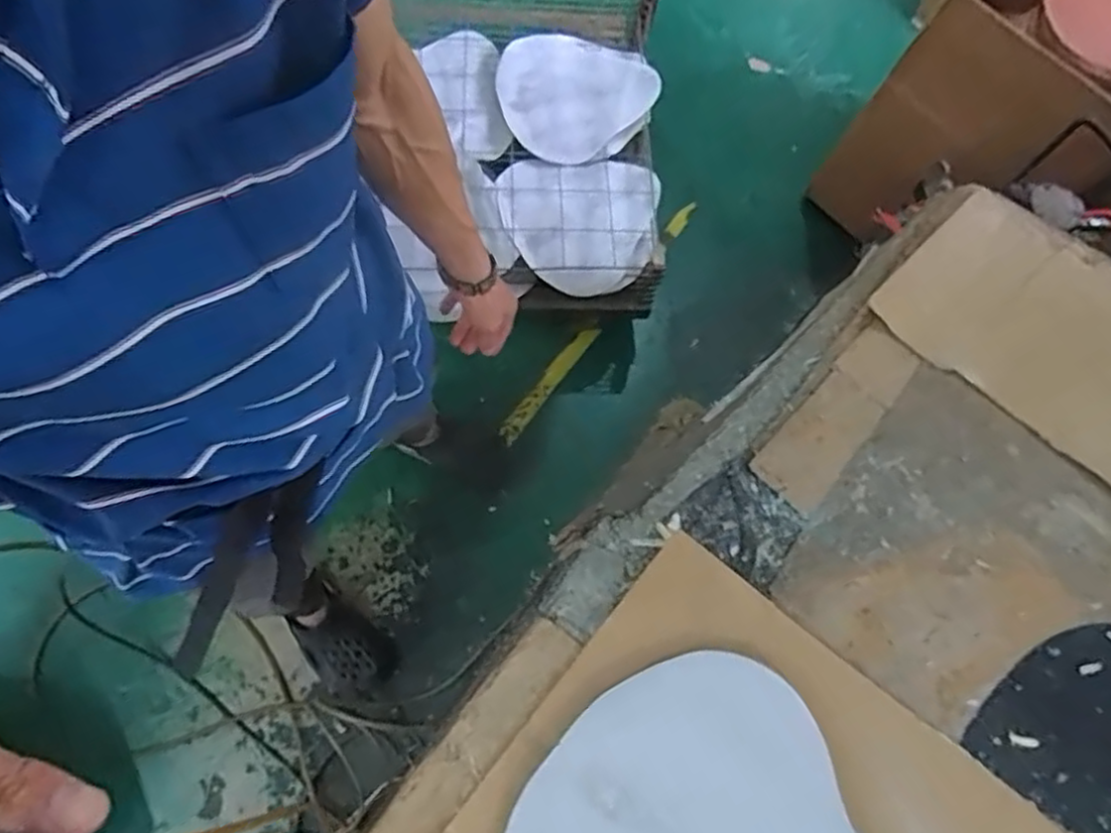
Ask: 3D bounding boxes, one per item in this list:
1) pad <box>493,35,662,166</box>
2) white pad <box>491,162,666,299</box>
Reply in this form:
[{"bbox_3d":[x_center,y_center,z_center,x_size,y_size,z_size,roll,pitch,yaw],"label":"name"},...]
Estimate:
[{"bbox_3d":[0.024,-0.733,1.567,0.312,0.051,0.361,43,72,10],"label":"pad"},{"bbox_3d":[0.060,-0.404,1.454,0.337,0.047,0.303,-6,71,-8],"label":"white pad"}]

